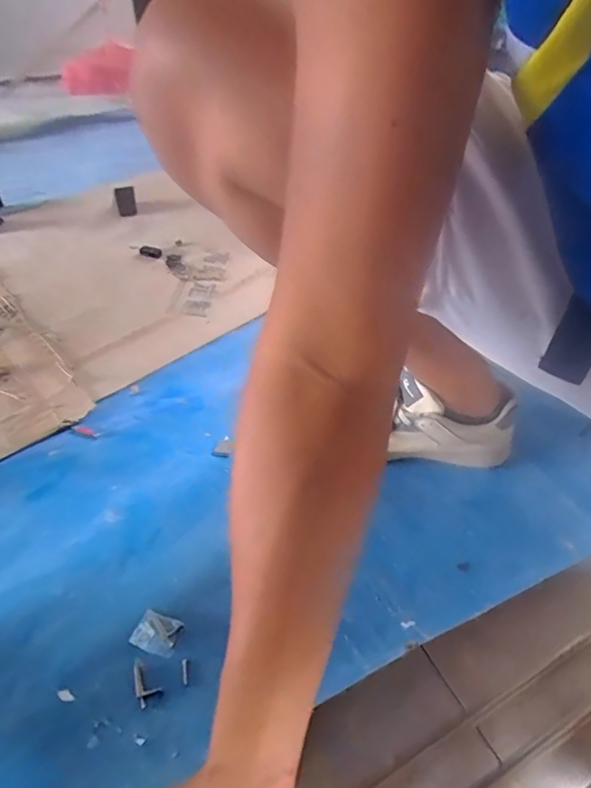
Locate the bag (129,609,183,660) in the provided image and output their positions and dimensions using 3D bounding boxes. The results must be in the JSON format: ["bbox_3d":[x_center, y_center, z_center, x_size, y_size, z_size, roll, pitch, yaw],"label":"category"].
[{"bbox_3d":[-0.134,0.225,0.490,0.044,0.020,0.039,13,44,13],"label":"bag"}]

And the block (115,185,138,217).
[{"bbox_3d":[-0.352,-0.400,1.072,0.039,0.058,0.022,-11,44,-13],"label":"block"}]

